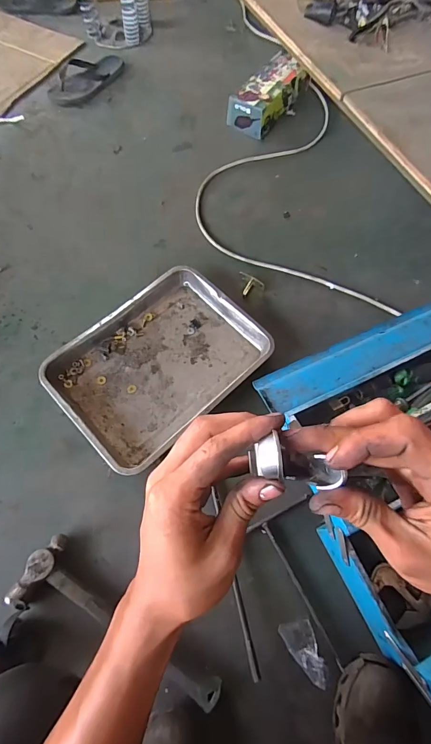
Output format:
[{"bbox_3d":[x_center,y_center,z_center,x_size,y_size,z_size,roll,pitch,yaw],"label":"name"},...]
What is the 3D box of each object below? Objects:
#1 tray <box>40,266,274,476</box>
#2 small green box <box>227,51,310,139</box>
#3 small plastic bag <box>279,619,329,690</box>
[{"bbox_3d":[-0.112,-0.022,0.750,0.388,0.051,0.285,-39,74,-16],"label":"tray"},{"bbox_3d":[0.144,-0.762,1.034,0.128,0.093,0.230,35,70,12],"label":"small green box"},{"bbox_3d":[0.139,0.432,0.571,0.050,0.028,0.090,-19,69,-10],"label":"small plastic bag"}]

